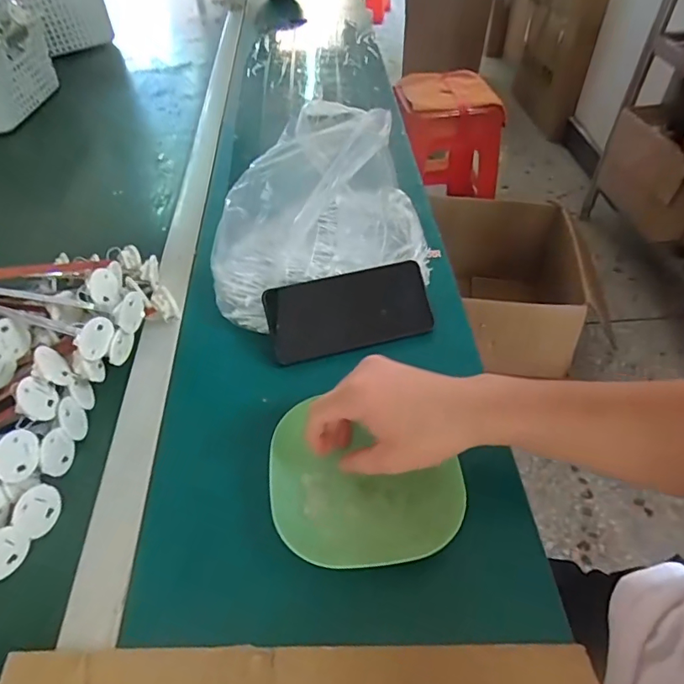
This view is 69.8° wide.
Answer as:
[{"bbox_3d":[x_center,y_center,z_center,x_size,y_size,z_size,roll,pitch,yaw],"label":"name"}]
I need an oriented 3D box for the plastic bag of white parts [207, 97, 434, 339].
[{"bbox_3d":[-0.038,-0.145,0.540,0.236,0.128,0.212,-17,50,-11],"label":"plastic bag of white parts"}]

